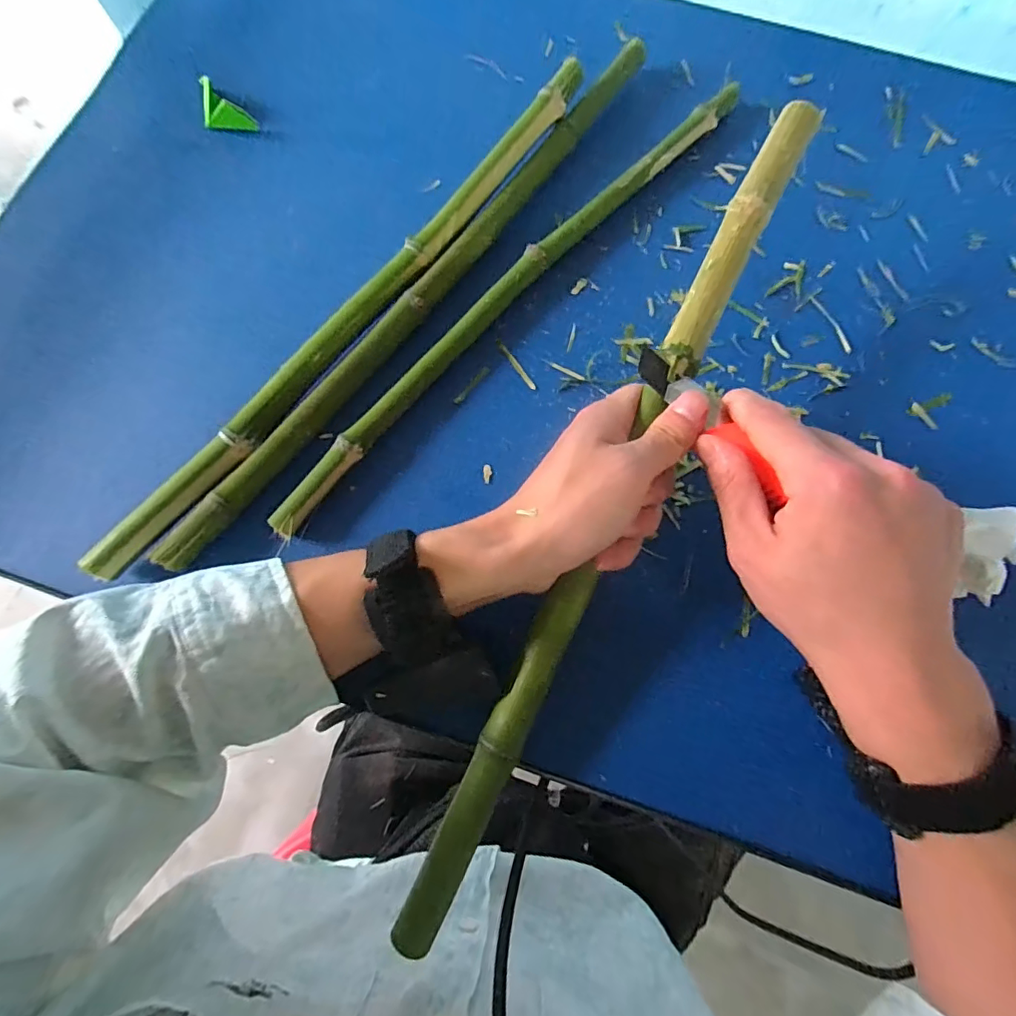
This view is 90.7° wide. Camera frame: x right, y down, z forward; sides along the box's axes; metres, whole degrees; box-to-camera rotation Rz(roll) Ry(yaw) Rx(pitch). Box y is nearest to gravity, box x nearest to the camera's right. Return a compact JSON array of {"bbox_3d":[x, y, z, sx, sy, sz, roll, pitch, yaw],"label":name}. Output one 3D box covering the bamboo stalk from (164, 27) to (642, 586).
[{"bbox_3d":[-0.049,-0.163,0.349,0.022,0.019,0.501,36,79,7],"label":"bamboo stalk"}]

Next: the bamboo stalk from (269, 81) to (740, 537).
[{"bbox_3d":[0.010,-0.157,0.352,0.026,0.022,0.457,41,77,9],"label":"bamboo stalk"}]

